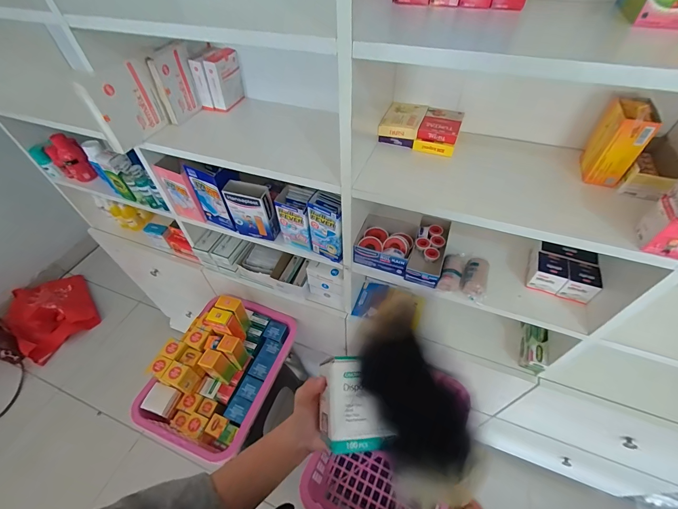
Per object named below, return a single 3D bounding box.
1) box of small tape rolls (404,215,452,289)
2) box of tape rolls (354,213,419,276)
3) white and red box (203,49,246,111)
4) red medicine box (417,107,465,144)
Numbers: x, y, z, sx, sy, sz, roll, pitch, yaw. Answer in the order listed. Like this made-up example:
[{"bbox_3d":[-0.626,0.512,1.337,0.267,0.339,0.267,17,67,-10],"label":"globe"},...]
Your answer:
[{"bbox_3d":[0.202,-0.007,0.698,0.069,0.057,0.171,16,52,14],"label":"box of small tape rolls"},{"bbox_3d":[0.106,-0.029,0.704,0.123,0.049,0.128,17,52,15],"label":"box of tape rolls"},{"bbox_3d":[-0.261,-0.401,0.710,0.041,0.105,0.086,13,51,12],"label":"white and red box"},{"bbox_3d":[0.197,-0.249,0.597,0.071,0.021,0.088,17,52,15],"label":"red medicine box"}]

